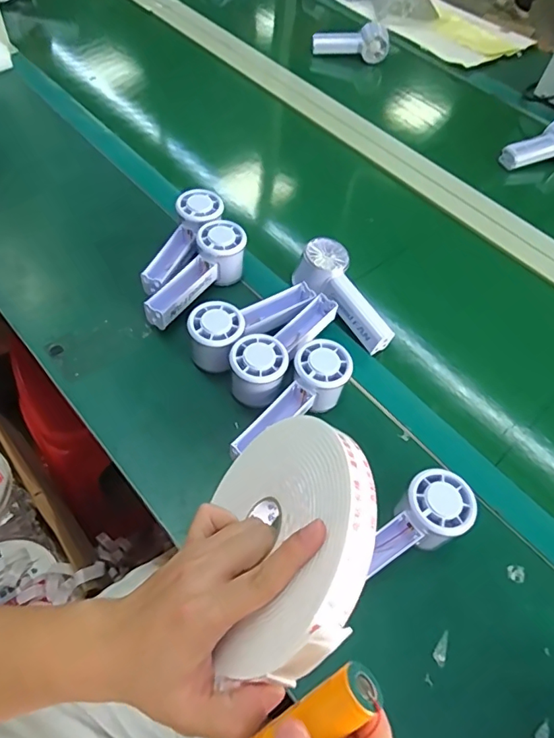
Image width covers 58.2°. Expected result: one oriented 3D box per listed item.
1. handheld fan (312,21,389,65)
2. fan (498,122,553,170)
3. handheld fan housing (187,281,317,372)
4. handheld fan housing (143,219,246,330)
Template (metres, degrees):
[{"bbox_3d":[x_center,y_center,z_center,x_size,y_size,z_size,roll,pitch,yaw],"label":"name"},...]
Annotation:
[{"bbox_3d":[0.151,-0.671,1.012,0.159,0.062,0.038,-1,55,-6],"label":"handheld fan"},{"bbox_3d":[0.457,-0.376,0.841,0.158,0.052,0.058,-25,61,-21],"label":"fan"},{"bbox_3d":[-0.028,-0.055,0.554,0.158,0.062,0.059,-38,66,-27],"label":"handheld fan housing"},{"bbox_3d":[-0.089,-0.105,0.583,0.054,0.059,0.150,26,57,12],"label":"handheld fan housing"}]

